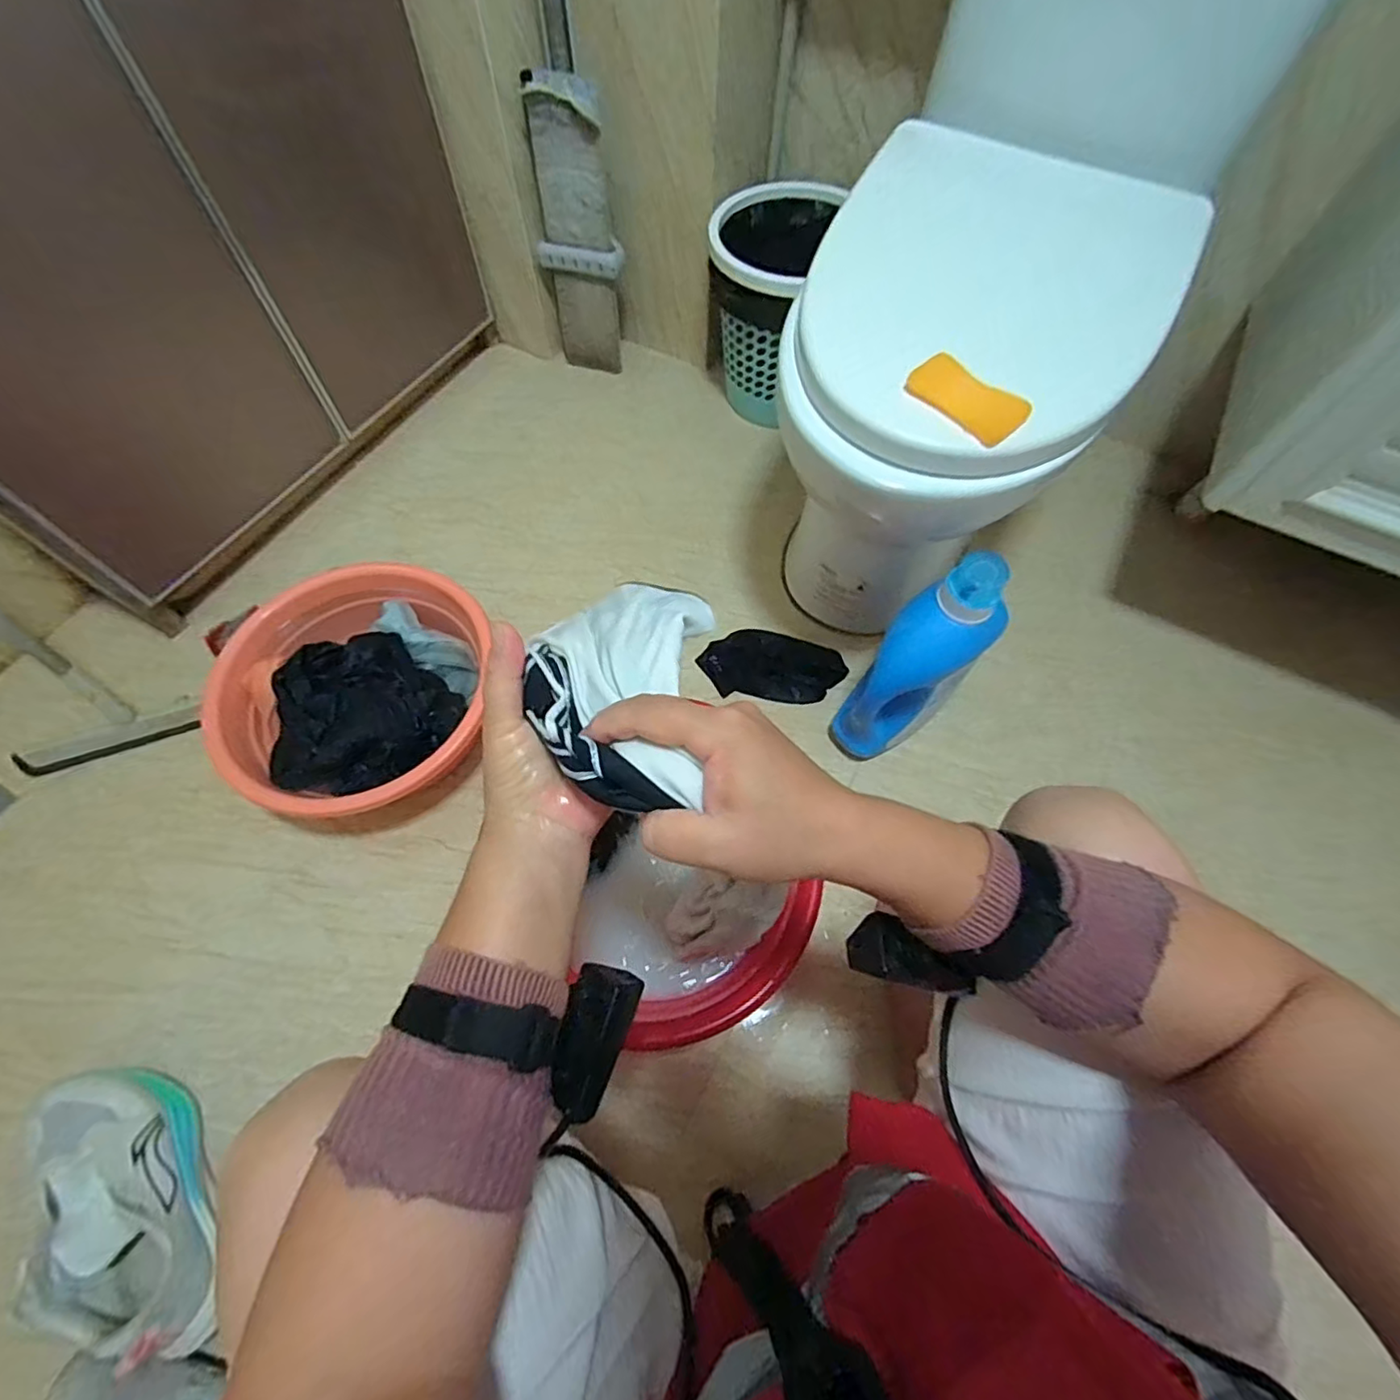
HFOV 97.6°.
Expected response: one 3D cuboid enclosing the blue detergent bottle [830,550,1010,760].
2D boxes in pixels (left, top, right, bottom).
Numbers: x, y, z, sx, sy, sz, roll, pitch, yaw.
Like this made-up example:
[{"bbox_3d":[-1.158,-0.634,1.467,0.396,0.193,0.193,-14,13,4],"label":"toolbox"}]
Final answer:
[{"bbox_3d":[0.263,-0.040,0.743,0.114,0.323,0.063,34,46,12],"label":"blue detergent bottle"}]

